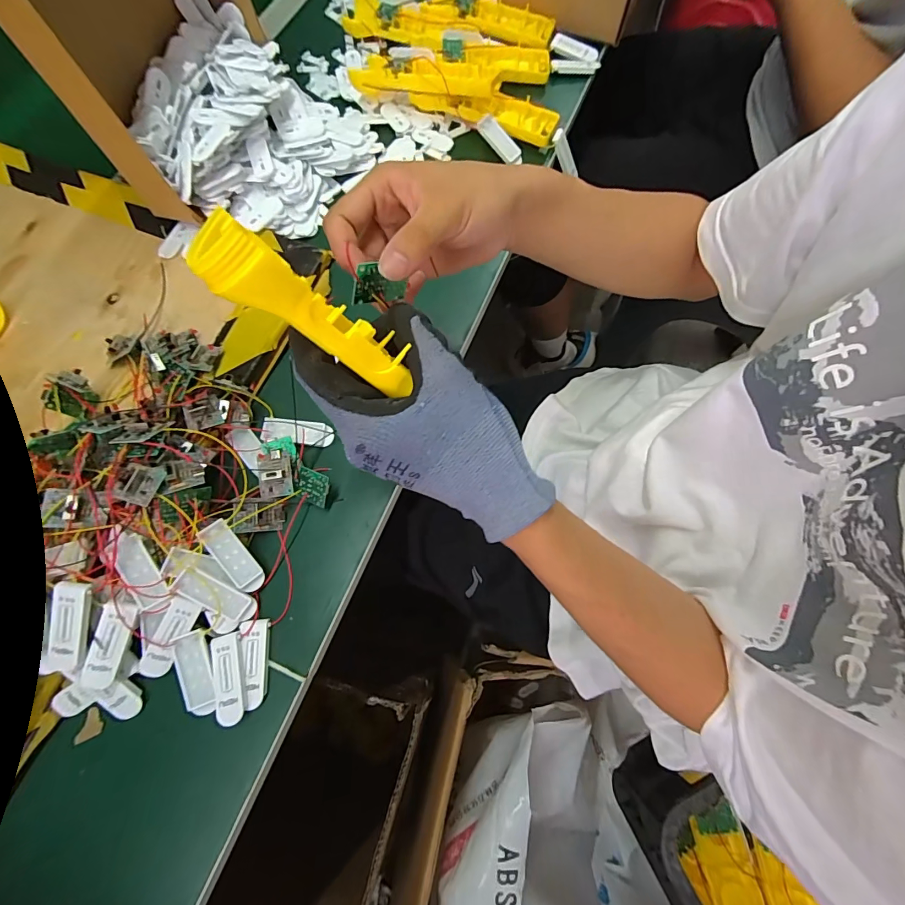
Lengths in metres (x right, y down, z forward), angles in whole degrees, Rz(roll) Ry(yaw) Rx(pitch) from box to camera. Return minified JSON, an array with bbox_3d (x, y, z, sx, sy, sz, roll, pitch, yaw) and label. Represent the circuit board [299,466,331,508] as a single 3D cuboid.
[{"bbox_3d":[-0.111,0.028,0.329,0.033,0.004,0.026,18,100,23],"label":"circuit board"}]

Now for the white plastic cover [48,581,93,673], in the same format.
[{"bbox_3d":[-0.248,0.114,0.268,0.020,0.008,0.057,7,89,4],"label":"white plastic cover"}]

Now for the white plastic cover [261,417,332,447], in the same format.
[{"bbox_3d":[-0.129,-0.018,0.347,0.058,0.010,0.021,8,71,5],"label":"white plastic cover"}]

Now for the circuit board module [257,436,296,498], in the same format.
[{"bbox_3d":[-0.141,0.009,0.332,0.028,0.011,0.049,-5,71,0],"label":"circuit board module"}]

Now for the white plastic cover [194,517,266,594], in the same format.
[{"bbox_3d":[-0.162,0.077,0.306,0.020,0.007,0.057,-38,95,-33],"label":"white plastic cover"}]

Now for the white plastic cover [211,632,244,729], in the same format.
[{"bbox_3d":[-0.156,0.156,0.287,0.019,0.005,0.056,-16,71,-3],"label":"white plastic cover"}]

